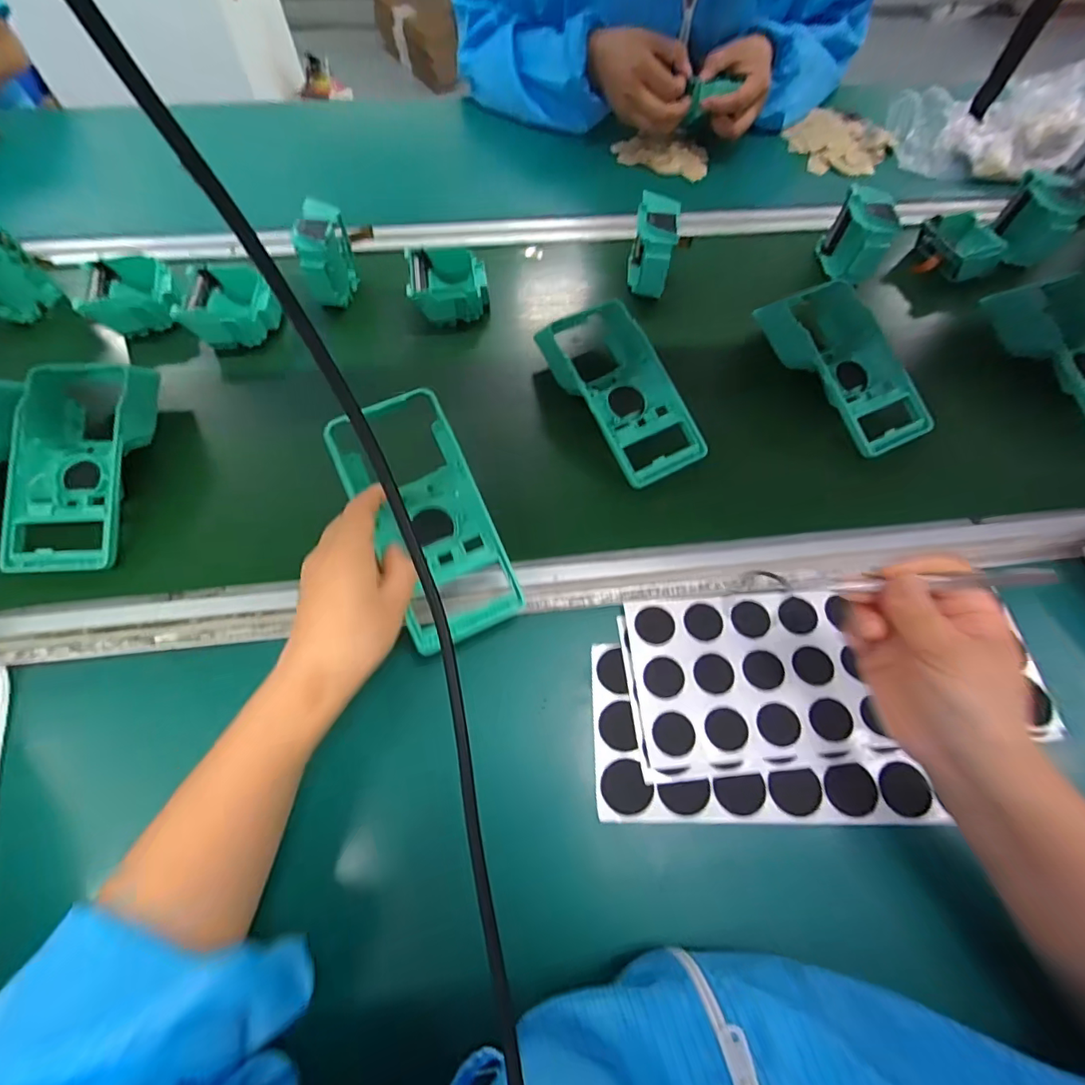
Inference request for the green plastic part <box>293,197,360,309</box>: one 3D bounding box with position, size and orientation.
[{"bbox_3d":[-0.214,-0.282,0.513,0.041,0.080,0.074,-9,65,-7],"label":"green plastic part"}]

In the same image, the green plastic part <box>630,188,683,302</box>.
[{"bbox_3d":[0.117,-0.311,0.538,0.044,0.065,0.077,9,64,2],"label":"green plastic part"}]

